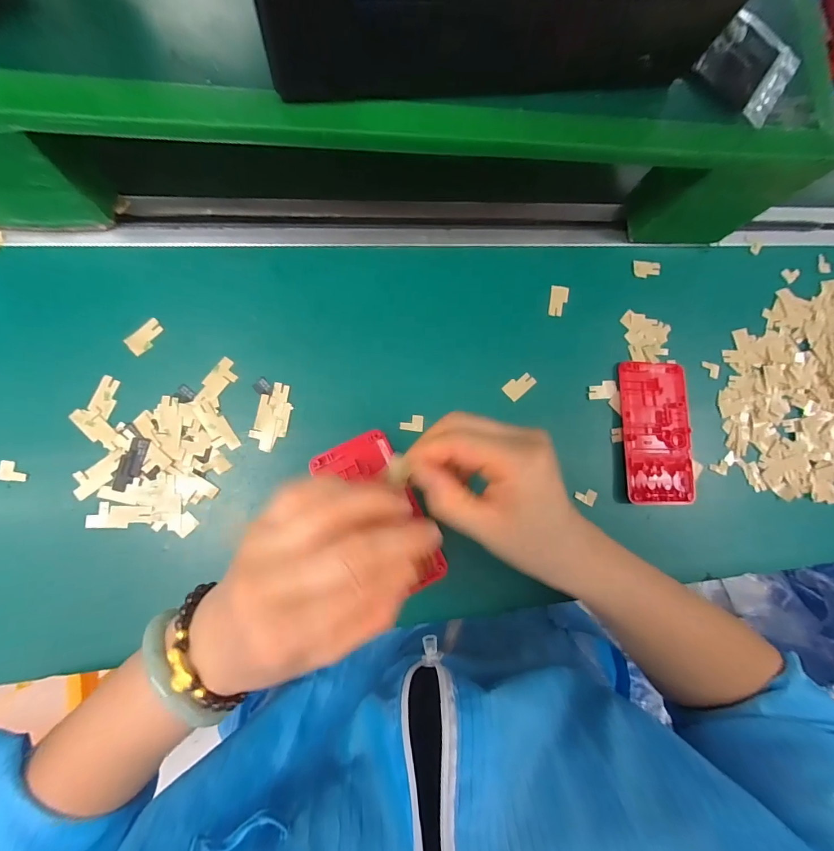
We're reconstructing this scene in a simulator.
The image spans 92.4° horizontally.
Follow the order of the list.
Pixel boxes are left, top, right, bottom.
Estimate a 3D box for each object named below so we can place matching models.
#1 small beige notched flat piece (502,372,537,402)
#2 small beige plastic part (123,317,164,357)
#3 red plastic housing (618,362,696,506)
[{"bbox_3d":[0.087,-0.034,0.339,0.027,0.004,0.017,-39,73,-8],"label":"small beige notched flat piece"},{"bbox_3d":[-0.201,-0.066,0.297,0.015,0.005,0.028,45,79,-2],"label":"small beige plastic part"},{"bbox_3d":[0.208,0.006,0.346,0.059,0.019,0.122,2,83,-9],"label":"red plastic housing"}]

